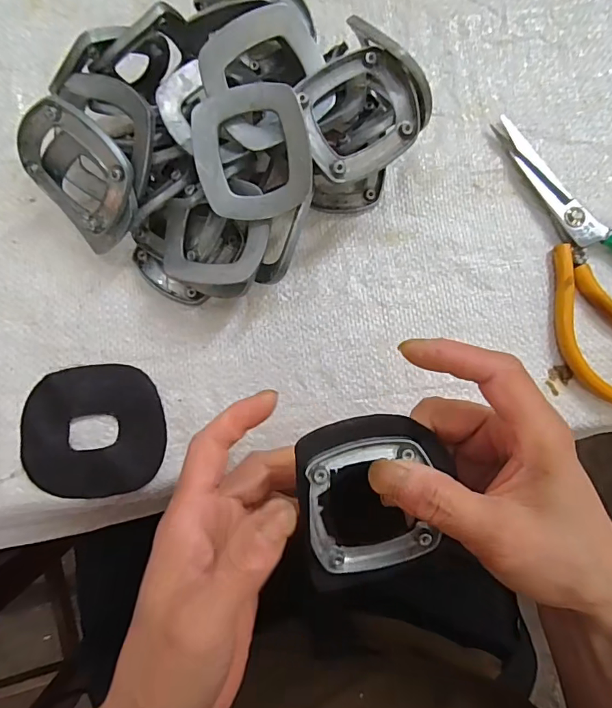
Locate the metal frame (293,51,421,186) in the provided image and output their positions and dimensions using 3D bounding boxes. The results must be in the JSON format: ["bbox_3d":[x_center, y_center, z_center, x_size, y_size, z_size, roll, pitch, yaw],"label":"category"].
[{"bbox_3d":[0.026,-0.123,0.231,0.058,0.015,0.056,-26,87,-3],"label":"metal frame"}]

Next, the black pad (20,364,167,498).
[{"bbox_3d":[-0.124,0.045,0.264,0.080,0.005,0.075,-8,84,-2],"label":"black pad"}]

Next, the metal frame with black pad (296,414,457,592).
[{"bbox_3d":[0.030,0.064,0.201,0.066,0.014,0.071,-6,84,-1],"label":"metal frame with black pad"}]

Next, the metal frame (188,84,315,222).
[{"bbox_3d":[-0.026,-0.101,0.226,0.056,0.007,0.062,-11,102,7],"label":"metal frame"}]

